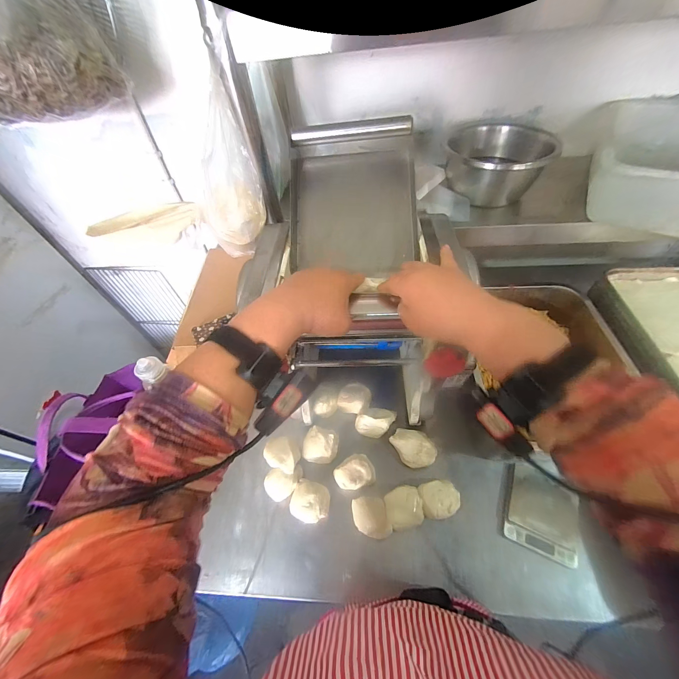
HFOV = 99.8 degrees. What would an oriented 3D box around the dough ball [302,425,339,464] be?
[{"bbox_3d":[-0.037,0.208,0.562,0.065,0.029,0.063,-3,53,4],"label":"dough ball"}]

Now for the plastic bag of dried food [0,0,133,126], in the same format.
[{"bbox_3d":[-0.496,-0.459,0.459,0.155,0.155,0.184,25,59,22],"label":"plastic bag of dried food"}]

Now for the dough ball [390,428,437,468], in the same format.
[{"bbox_3d":[0.143,0.202,0.548,0.068,0.039,0.082,-37,58,-21],"label":"dough ball"}]

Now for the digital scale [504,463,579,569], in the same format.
[{"bbox_3d":[0.344,0.290,0.483,0.097,0.017,0.123,19,57,19],"label":"digital scale"}]

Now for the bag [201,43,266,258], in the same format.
[{"bbox_3d":[-0.166,-0.240,0.408,0.087,0.229,0.070,6,24,10],"label":"bag"}]

